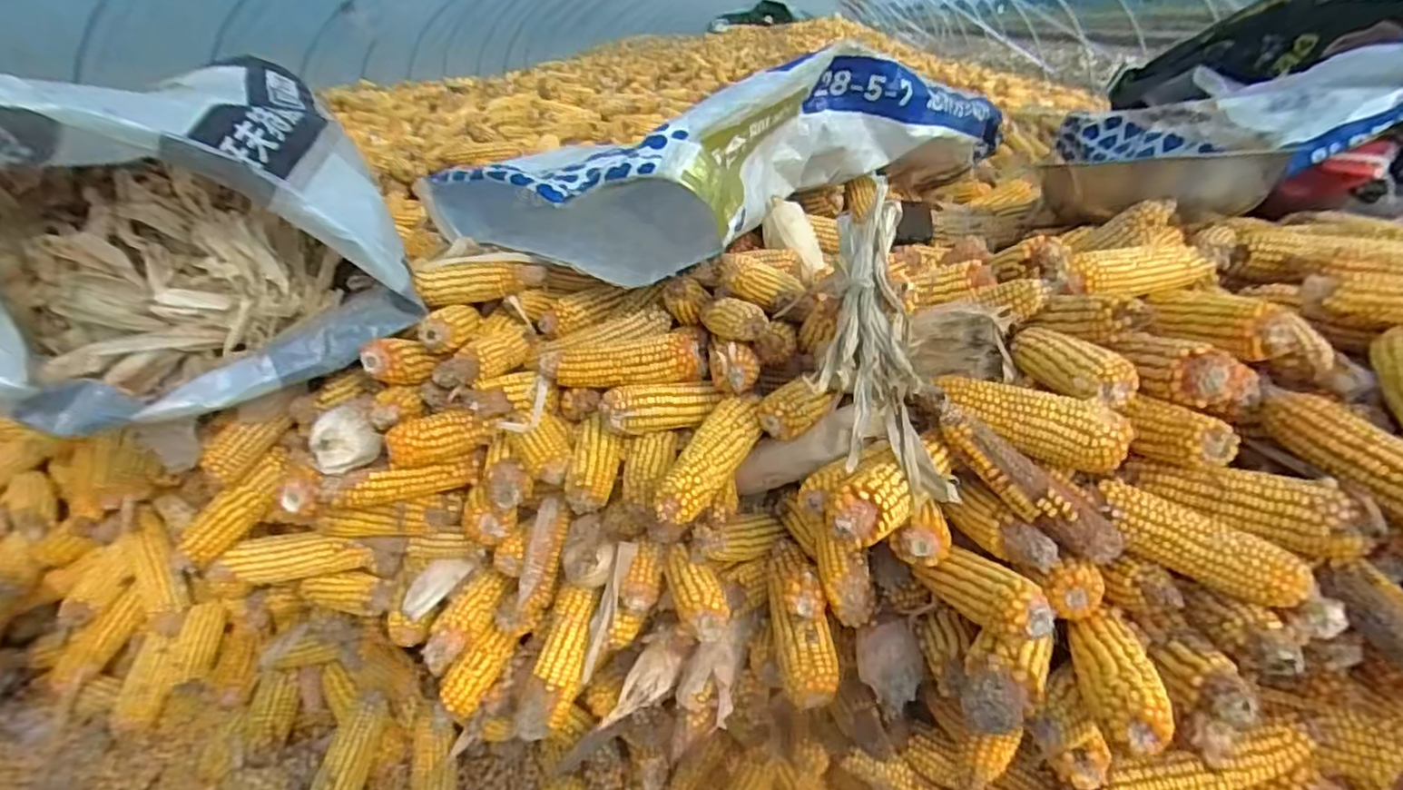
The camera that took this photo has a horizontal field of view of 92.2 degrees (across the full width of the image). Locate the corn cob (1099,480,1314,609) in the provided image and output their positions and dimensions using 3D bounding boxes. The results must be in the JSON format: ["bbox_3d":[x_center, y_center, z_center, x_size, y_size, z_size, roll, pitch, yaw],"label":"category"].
[{"bbox_3d":[0.372,0.111,0.507,0.133,0.039,0.034,20,36,36],"label":"corn cob"}]

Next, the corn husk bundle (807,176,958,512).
[{"bbox_3d":[0.147,-0.055,0.579,0.096,0.058,0.285,-1,63,3],"label":"corn husk bundle"}]

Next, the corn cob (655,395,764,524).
[{"bbox_3d":[0.009,0.061,0.645,0.045,0.048,0.163,12,32,26],"label":"corn cob"}]

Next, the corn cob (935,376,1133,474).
[{"bbox_3d":[0.275,0.022,0.565,0.154,0.044,0.045,16,34,32],"label":"corn cob"}]

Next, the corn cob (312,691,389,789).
[{"bbox_3d":[-0.390,0.421,0.735,0.053,0.046,0.178,4,59,13],"label":"corn cob"}]

